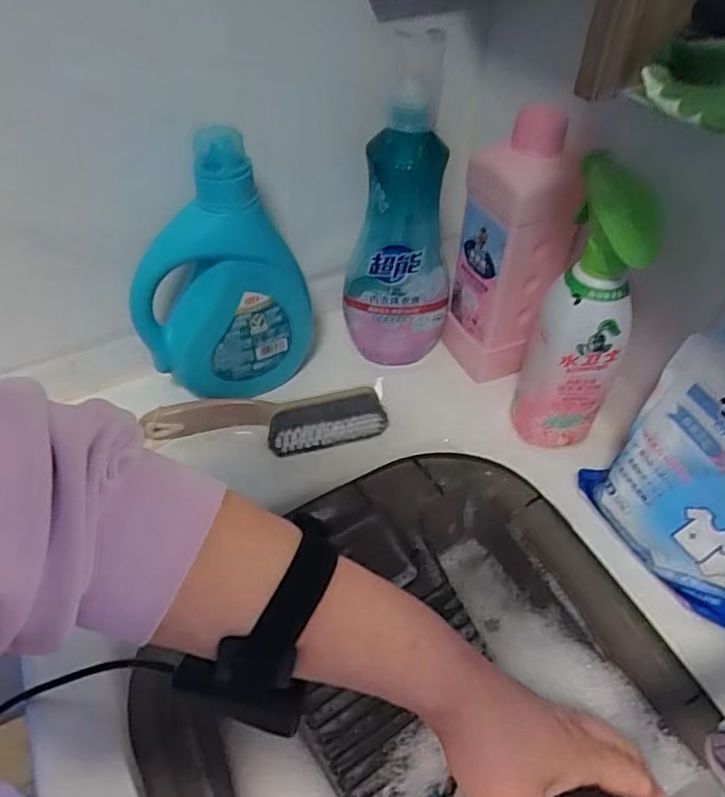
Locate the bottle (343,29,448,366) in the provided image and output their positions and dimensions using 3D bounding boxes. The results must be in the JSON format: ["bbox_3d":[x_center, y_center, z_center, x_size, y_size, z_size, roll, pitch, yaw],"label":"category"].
[{"bbox_3d":[0.033,-0.152,0.519,0.097,0.273,0.065,8,47,7],"label":"bottle"}]

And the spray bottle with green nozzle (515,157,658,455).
[{"bbox_3d":[0.177,-0.058,0.473,0.073,0.216,0.081,21,50,18],"label":"spray bottle with green nozzle"}]

